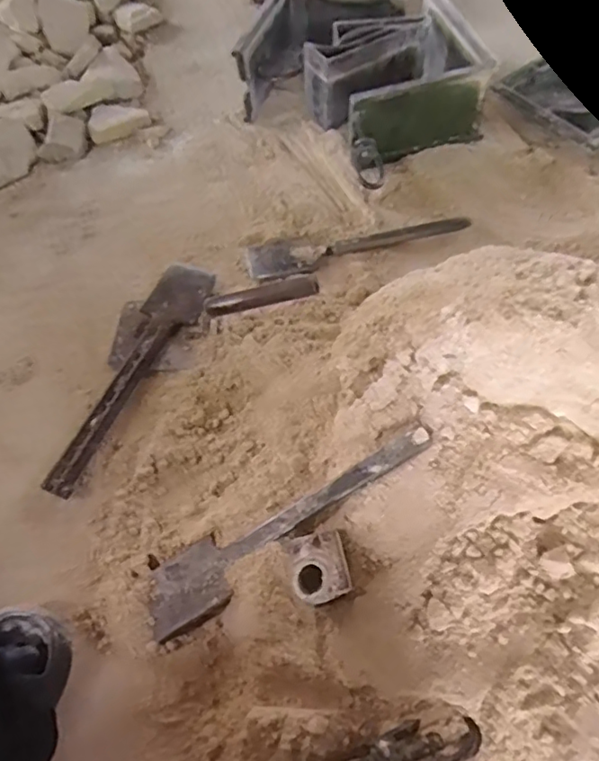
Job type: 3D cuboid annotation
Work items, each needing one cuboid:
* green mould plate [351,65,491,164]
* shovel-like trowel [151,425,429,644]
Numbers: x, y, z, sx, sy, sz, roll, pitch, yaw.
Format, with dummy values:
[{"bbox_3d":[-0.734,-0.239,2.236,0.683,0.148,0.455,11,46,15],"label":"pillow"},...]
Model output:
[{"bbox_3d":[0.168,-0.367,0.798,0.192,0.098,0.016,-15,49,-7],"label":"green mould plate"},{"bbox_3d":[-0.016,0.136,0.547,0.311,0.026,0.063,-36,62,6],"label":"shovel-like trowel"}]

